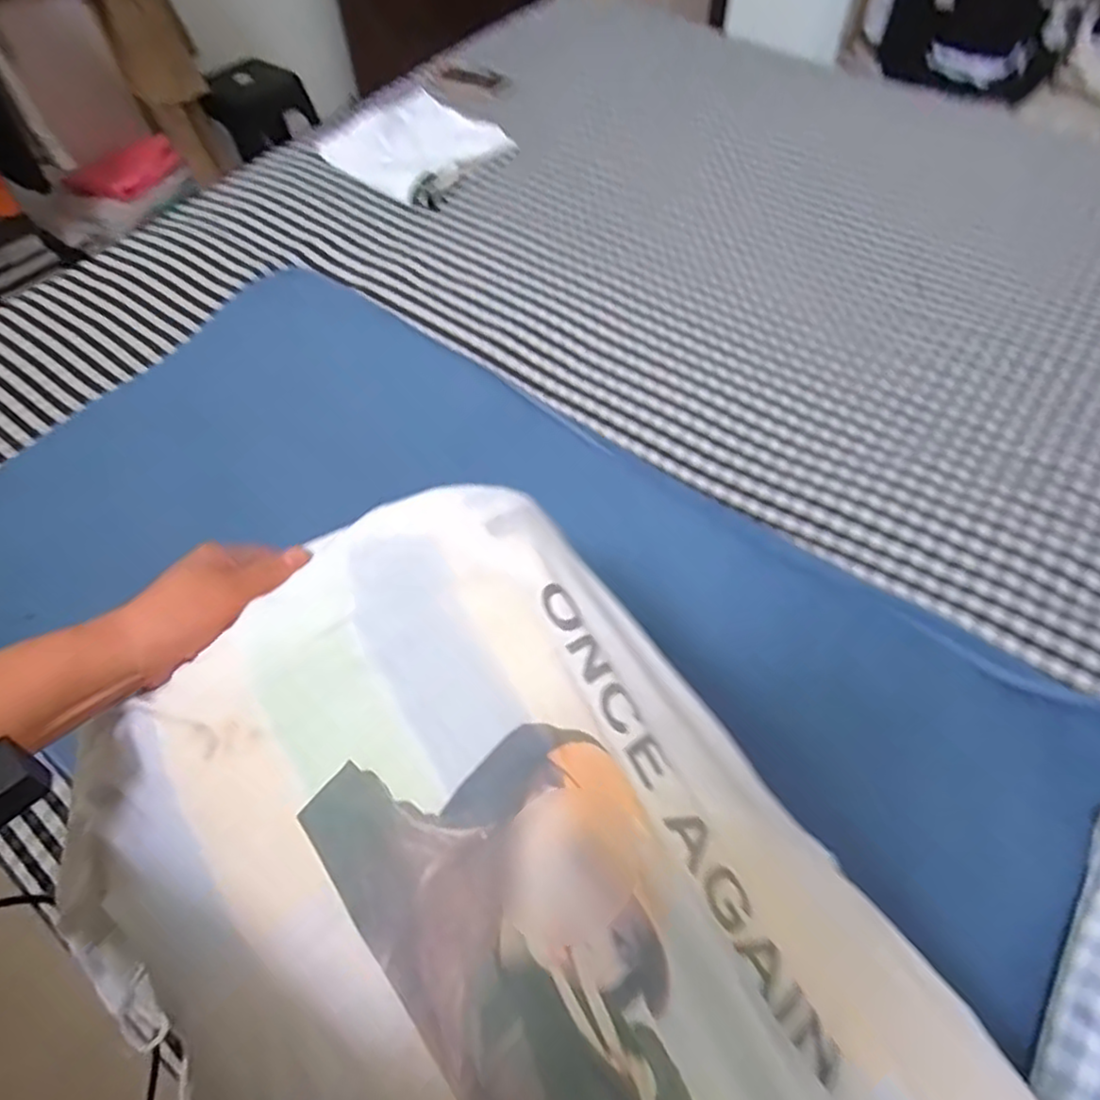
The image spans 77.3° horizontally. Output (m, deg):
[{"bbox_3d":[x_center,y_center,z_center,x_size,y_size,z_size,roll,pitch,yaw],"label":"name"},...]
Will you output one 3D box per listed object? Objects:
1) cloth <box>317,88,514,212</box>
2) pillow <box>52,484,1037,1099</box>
[{"bbox_3d":[-0.237,-0.750,1.272,0.305,0.029,0.272,36,65,24],"label":"cloth"},{"bbox_3d":[0.001,0.247,0.357,0.351,0.192,0.562,-36,62,-21],"label":"pillow"}]

